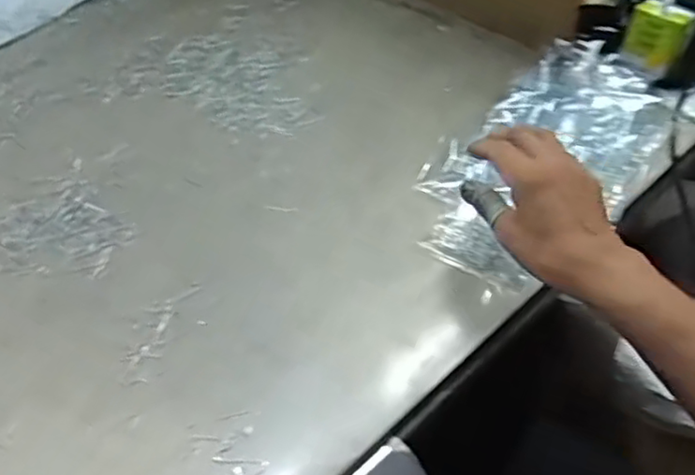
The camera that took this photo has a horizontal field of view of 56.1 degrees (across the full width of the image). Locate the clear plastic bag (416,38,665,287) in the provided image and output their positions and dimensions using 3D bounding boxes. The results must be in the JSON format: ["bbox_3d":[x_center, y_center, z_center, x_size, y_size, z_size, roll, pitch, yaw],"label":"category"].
[{"bbox_3d":[0.195,-0.091,0.622,0.164,0.024,0.352,29,58,26],"label":"clear plastic bag"}]

